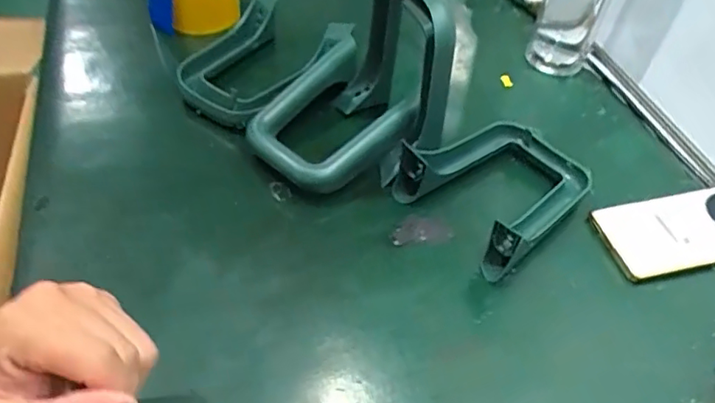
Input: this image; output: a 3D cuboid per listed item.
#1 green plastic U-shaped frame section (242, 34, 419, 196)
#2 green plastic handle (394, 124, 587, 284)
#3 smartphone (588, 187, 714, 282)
[{"bbox_3d":[-0.023,-0.074,0.526,0.118,0.055,0.149,37,55,24],"label":"green plastic U-shaped frame section"},{"bbox_3d":[0.128,-0.023,0.501,0.158,0.048,0.126,-34,60,-31],"label":"green plastic handle"},{"bbox_3d":[0.292,0.024,0.494,0.164,0.017,0.073,-9,50,-14],"label":"smartphone"}]

